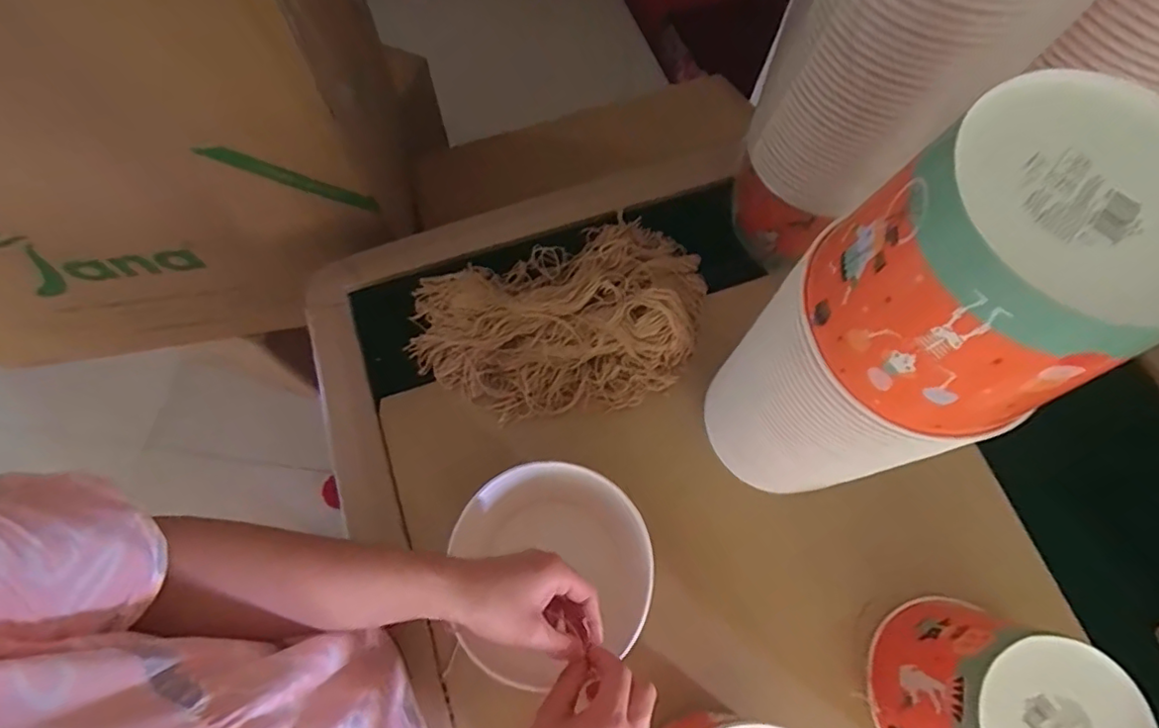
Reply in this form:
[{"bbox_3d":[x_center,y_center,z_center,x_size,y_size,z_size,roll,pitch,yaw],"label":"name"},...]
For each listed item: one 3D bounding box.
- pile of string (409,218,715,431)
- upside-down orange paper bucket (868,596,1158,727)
[{"bbox_3d":[-0.019,-0.055,0.625,0.323,0.083,0.217,-18,72,-8],"label":"pile of string"},{"bbox_3d":[0.346,0.280,0.489,0.137,0.147,0.141,1,71,-2],"label":"upside-down orange paper bucket"}]

